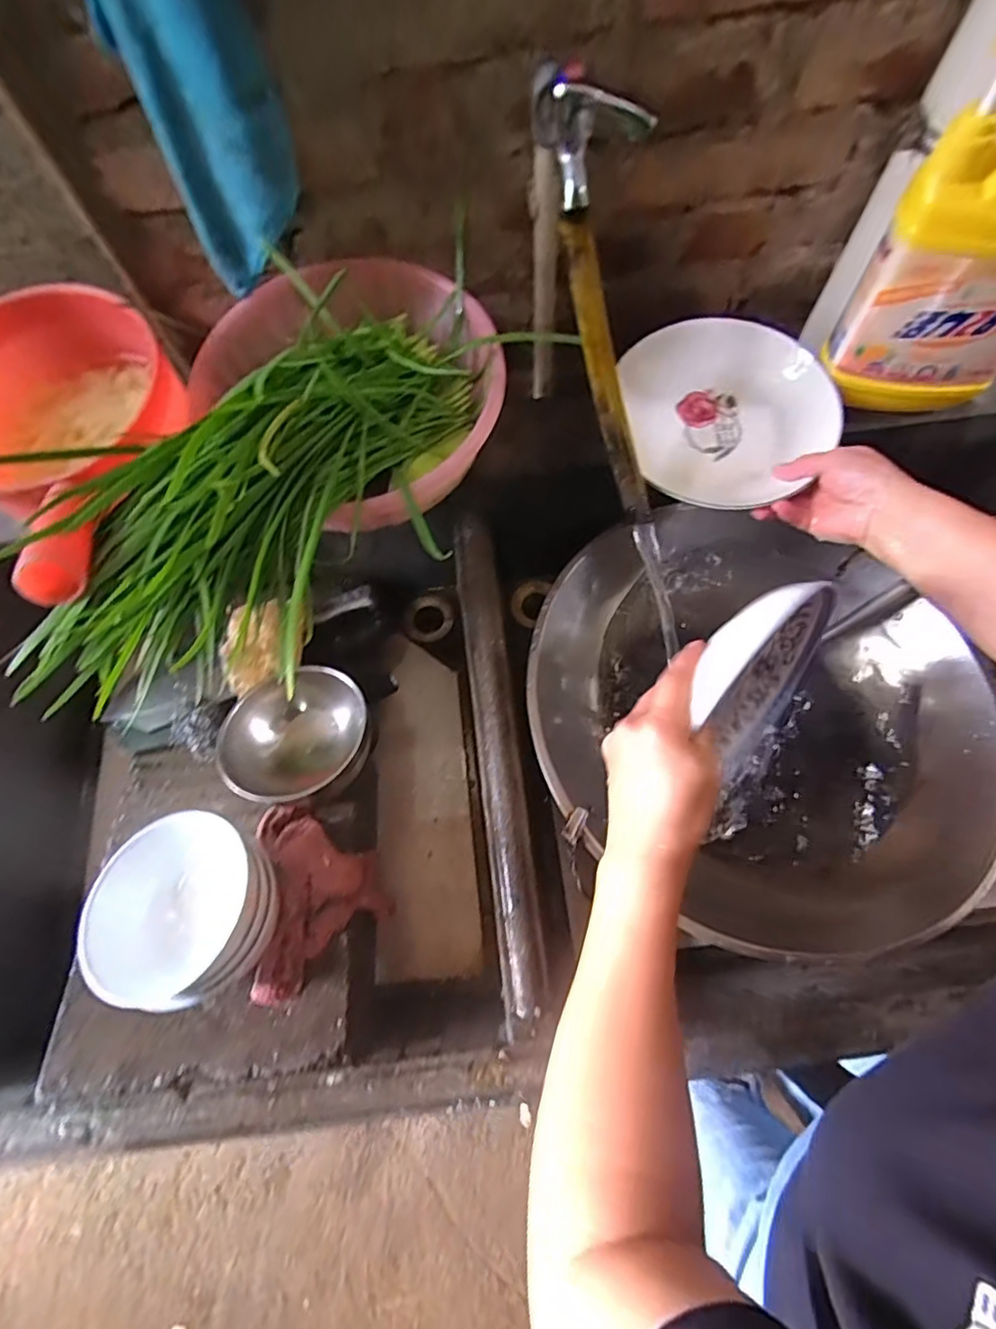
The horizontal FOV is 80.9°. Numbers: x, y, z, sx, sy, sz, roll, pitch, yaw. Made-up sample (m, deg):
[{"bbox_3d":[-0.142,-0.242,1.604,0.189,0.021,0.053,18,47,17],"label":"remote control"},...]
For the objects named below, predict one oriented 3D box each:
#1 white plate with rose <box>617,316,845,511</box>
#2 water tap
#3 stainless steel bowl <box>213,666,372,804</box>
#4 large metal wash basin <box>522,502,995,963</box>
[{"bbox_3d":[0.215,-0.221,0.527,0.192,0.049,0.187,-1,70,2],"label":"white plate with rose"},{"bbox_3d":[0.054,-0.328,0.368,0.076,0.062,0.026,31,74,12],"label":"water tap"},{"bbox_3d":[-0.159,0.059,0.478,0.102,0.053,0.116,23,73,10],"label":"stainless steel bowl"},{"bbox_3d":[0.240,0.046,0.533,0.417,0.102,0.380,-1,70,2],"label":"large metal wash basin"}]

